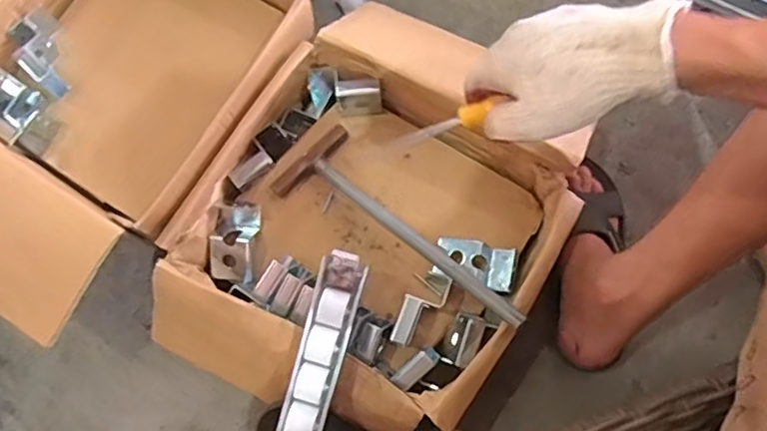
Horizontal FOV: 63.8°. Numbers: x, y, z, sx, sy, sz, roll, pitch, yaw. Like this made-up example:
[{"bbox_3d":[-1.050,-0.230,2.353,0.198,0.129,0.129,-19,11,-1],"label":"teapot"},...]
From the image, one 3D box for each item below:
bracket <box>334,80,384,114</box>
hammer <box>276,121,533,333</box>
[{"bbox_3d":[-0.027,-0.133,0.693,0.050,0.048,0.027,-4,76,-1],"label":"bracket"},{"bbox_3d":[0.016,0.012,0.620,0.299,0.023,0.097,37,78,27],"label":"hammer"}]

